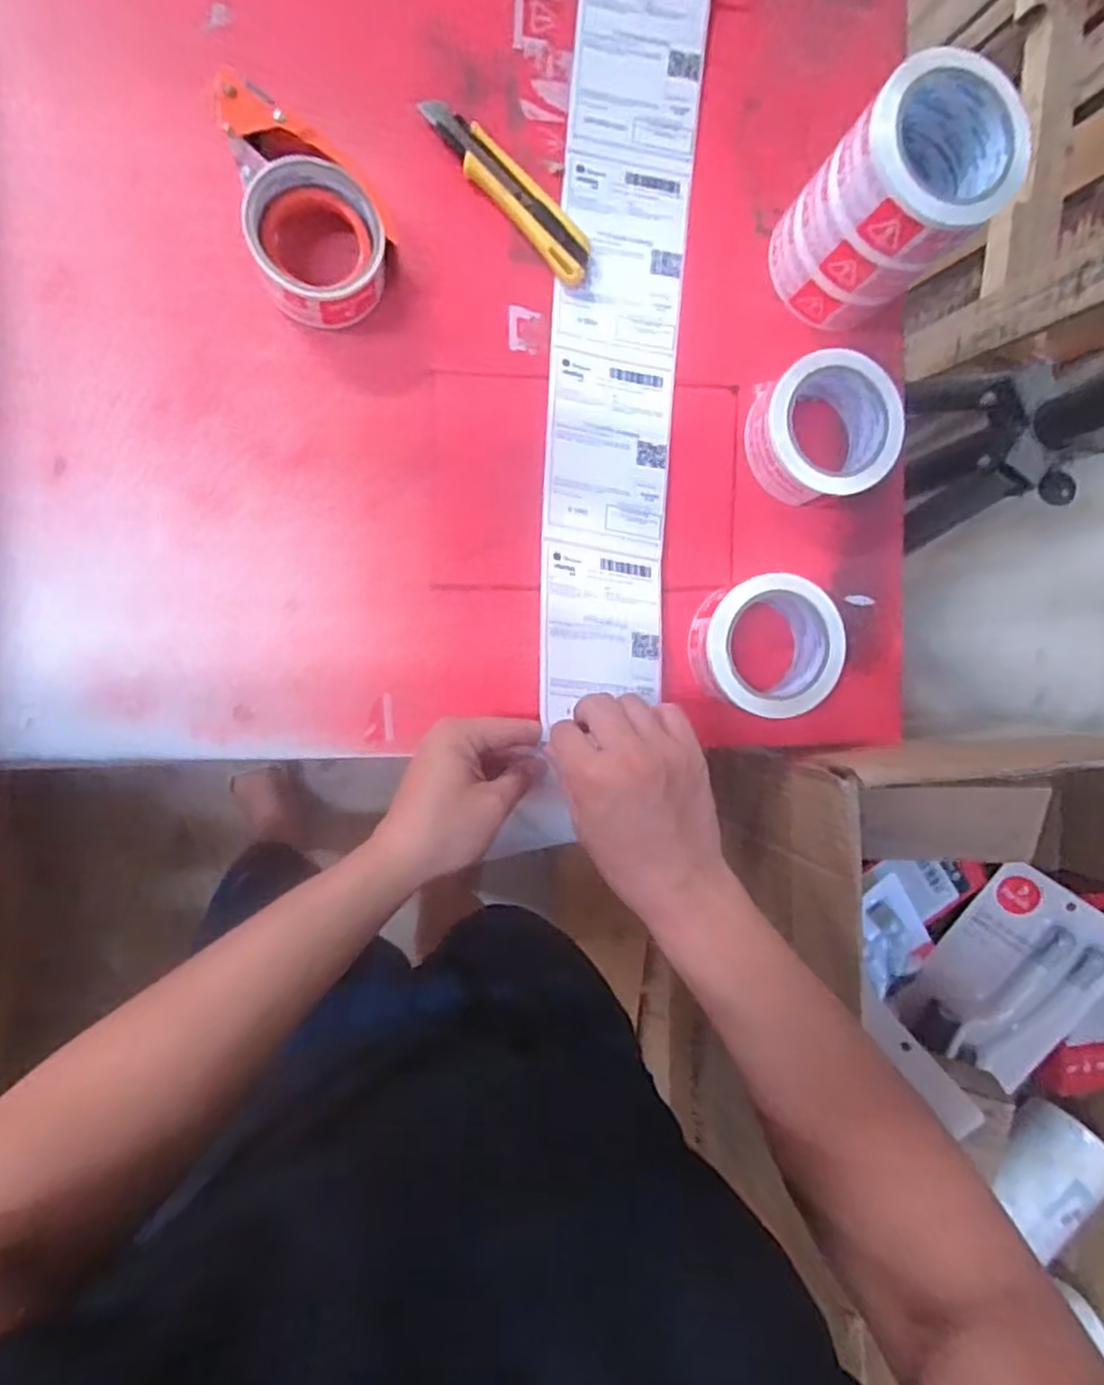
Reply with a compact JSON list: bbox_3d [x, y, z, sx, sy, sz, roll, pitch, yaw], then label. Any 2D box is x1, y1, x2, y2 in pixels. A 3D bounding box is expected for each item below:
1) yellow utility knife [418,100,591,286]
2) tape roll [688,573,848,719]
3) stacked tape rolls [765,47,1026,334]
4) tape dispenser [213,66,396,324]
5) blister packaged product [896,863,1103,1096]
[{"bbox_3d":[-0.031,-0.375,0.531,0.157,0.012,0.038,43,85,-9],"label":"yellow utility knife"},{"bbox_3d":[0.165,-0.035,0.550,0.104,0.046,0.104,0,92,-10],"label":"tape roll"},{"bbox_3d":[0.233,-0.343,0.510,0.097,0.145,0.108,-43,98,-6],"label":"stacked tape rolls"},{"bbox_3d":[-0.165,-0.328,0.484,0.091,0.061,0.135,-21,96,-9],"label":"tape dispenser"},{"bbox_3d":[0.522,0.323,0.805,0.162,0.017,0.229,35,97,9],"label":"blister packaged product"}]

